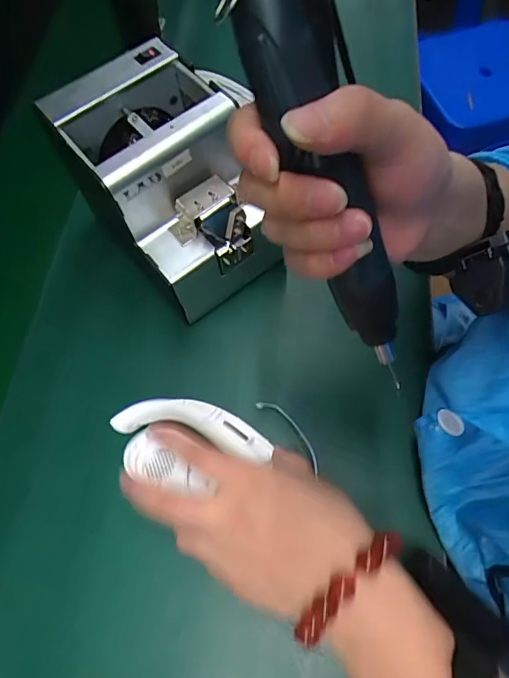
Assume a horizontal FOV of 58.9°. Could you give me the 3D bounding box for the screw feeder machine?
[{"bbox_3d":[-0.075,-0.138,0.391,0.133,0.115,0.187,-30,65,-11],"label":"screw feeder machine"}]

